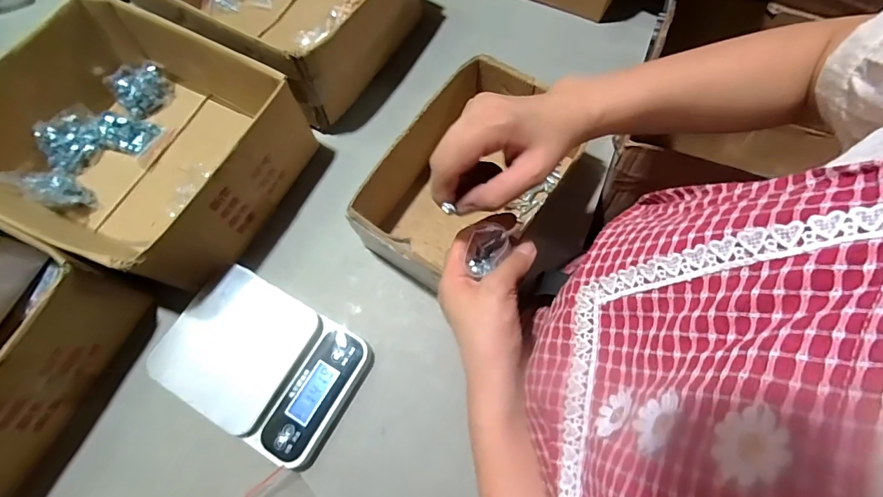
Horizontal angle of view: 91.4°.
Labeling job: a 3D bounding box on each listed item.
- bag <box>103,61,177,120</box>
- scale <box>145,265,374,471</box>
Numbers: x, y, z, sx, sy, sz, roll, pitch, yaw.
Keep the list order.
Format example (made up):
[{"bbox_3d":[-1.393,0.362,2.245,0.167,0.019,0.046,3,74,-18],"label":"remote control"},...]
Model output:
[{"bbox_3d":[-0.410,-0.217,0.589,0.076,0.061,0.015,-38,28,-16],"label":"bag"},{"bbox_3d":[-0.190,0.118,0.460,0.198,0.039,0.140,29,73,12],"label":"scale"}]

